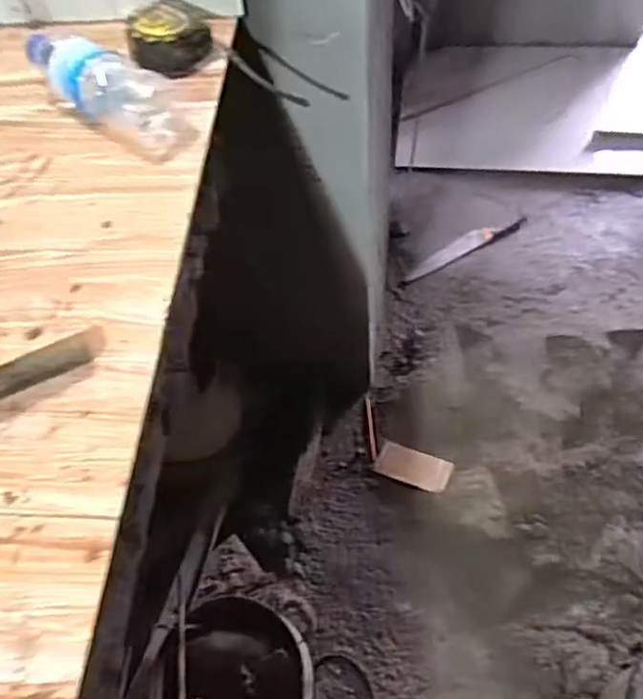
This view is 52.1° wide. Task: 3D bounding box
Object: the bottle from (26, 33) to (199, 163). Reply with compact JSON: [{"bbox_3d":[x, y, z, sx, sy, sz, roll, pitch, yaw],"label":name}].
[{"bbox_3d":[-0.224,-0.274,0.683,0.207,0.056,0.069,34,65,23],"label":"bottle"}]

